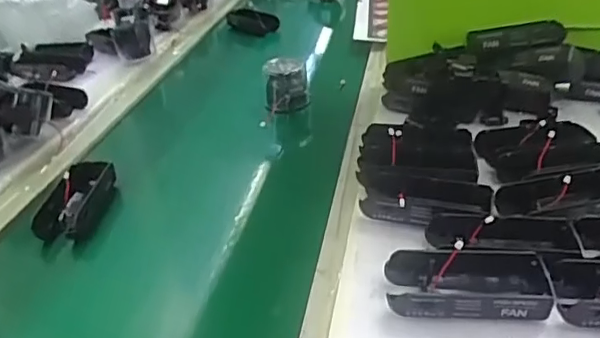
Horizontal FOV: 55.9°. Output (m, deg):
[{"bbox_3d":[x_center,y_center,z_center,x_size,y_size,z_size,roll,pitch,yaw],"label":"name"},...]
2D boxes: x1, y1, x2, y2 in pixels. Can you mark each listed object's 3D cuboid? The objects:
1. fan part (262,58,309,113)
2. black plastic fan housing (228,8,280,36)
[{"bbox_3d":[-0.019,-0.110,0.743,0.057,0.061,0.057,-5,31,0],"label":"fan part"},{"bbox_3d":[-0.092,-0.278,1.076,0.114,0.050,0.033,21,39,36],"label":"black plastic fan housing"}]

